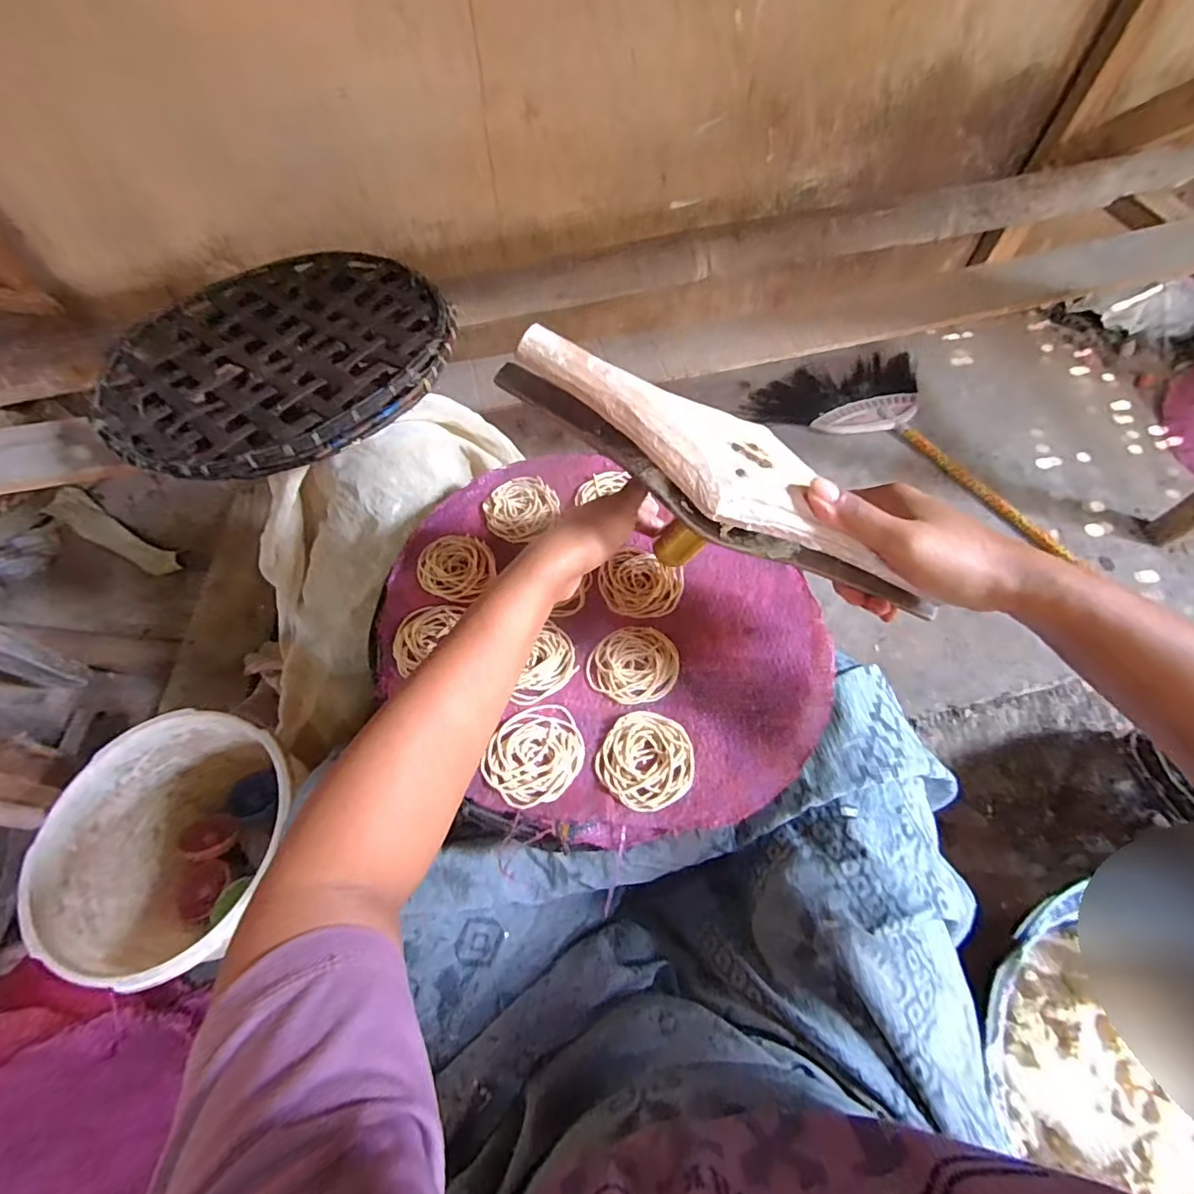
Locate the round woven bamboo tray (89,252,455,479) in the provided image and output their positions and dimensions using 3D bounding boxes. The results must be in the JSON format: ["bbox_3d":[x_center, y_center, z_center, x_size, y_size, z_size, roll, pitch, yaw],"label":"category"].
[{"bbox_3d":[-0.344,-0.263,0.579,0.365,0.044,0.330,33,67,18],"label":"round woven bamboo tray"}]

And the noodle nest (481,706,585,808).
[{"bbox_3d":[-0.044,0.114,0.399,0.070,0.006,0.065,-1,61,2],"label":"noodle nest"}]

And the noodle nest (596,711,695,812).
[{"bbox_3d":[0.036,0.115,0.395,0.066,0.007,0.066,-1,61,2],"label":"noodle nest"}]

